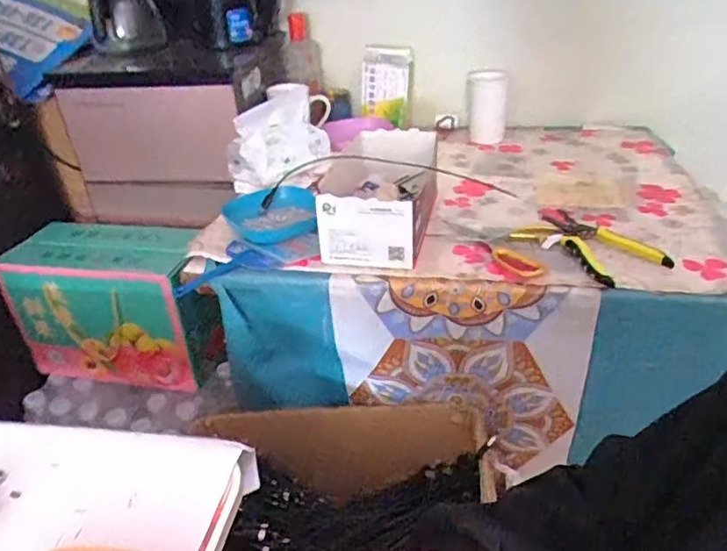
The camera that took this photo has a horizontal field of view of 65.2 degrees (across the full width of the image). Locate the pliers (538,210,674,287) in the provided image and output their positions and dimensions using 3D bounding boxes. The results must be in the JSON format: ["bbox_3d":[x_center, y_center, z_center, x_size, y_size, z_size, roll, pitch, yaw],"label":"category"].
[{"bbox_3d":[0.293,-0.048,0.725,0.092,0.014,0.184,-12,33,-13],"label":"pliers"}]

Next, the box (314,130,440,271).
[{"bbox_3d":[0.018,-0.122,0.812,0.165,0.096,0.271,4,33,11],"label":"box"}]

